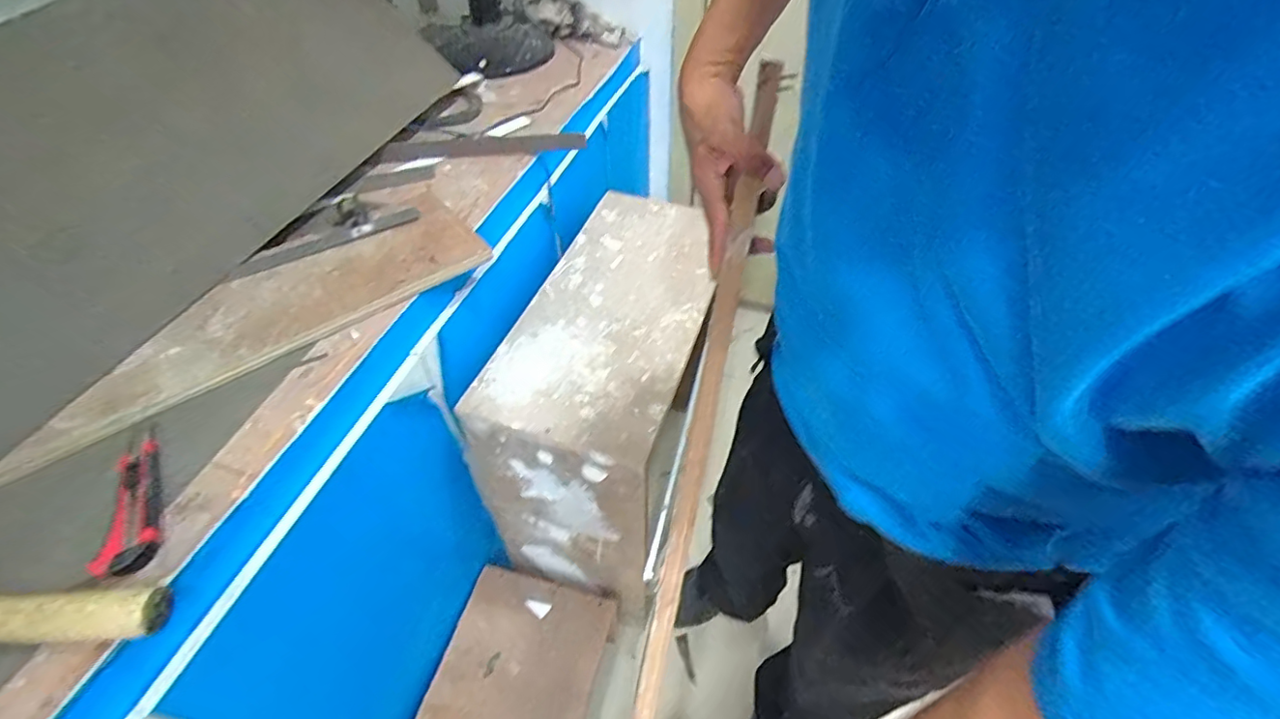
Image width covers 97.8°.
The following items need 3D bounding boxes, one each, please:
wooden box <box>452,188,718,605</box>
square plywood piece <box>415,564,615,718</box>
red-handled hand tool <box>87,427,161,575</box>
[{"bbox_3d":[-0.043,0.054,1.097,0.282,0.438,0.614,15,50,13],"label":"wooden box"},{"bbox_3d":[-0.212,0.543,0.977,0.262,0.027,0.311,15,47,4],"label":"square plywood piece"},{"bbox_3d":[-0.484,0.133,0.529,0.046,0.021,0.157,-24,52,-19],"label":"red-handled hand tool"}]

